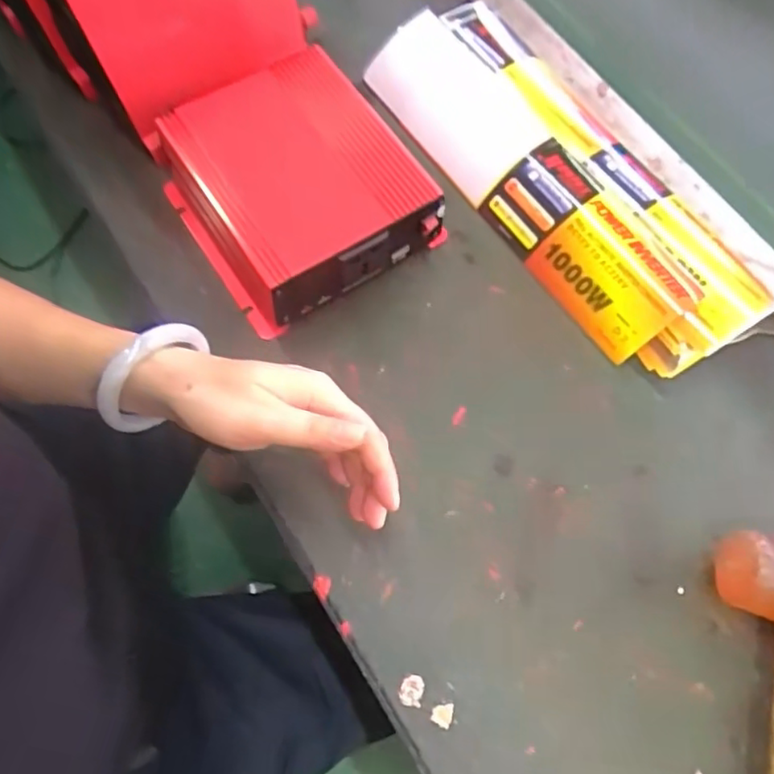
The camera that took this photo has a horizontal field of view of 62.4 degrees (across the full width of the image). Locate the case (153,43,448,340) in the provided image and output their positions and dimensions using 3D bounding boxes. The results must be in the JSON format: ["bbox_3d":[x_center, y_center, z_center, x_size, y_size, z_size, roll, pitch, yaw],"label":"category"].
[{"bbox_3d":[-0.070,-0.146,0.477,0.149,0.078,0.168,-32,72,-13],"label":"case"}]

